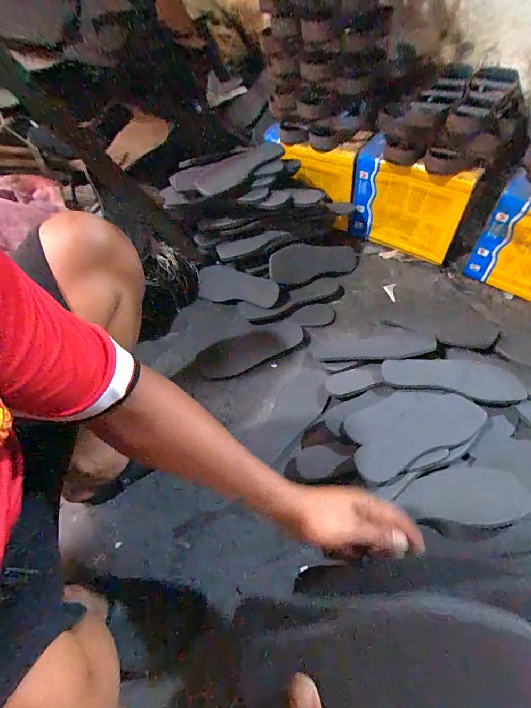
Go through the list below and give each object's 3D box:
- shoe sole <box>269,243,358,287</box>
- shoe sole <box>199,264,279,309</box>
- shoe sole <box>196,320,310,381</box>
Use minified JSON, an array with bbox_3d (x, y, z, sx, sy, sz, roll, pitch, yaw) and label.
[{"bbox_3d":[0.129,-0.234,0.845,0.248,0.026,0.090,-19,89,-23],"label":"shoe sole"},{"bbox_3d":[-0.069,-0.168,0.829,0.209,0.019,0.086,9,95,15],"label":"shoe sole"},{"bbox_3d":[-0.028,-0.013,0.777,0.258,0.009,0.108,-18,57,-7],"label":"shoe sole"}]

